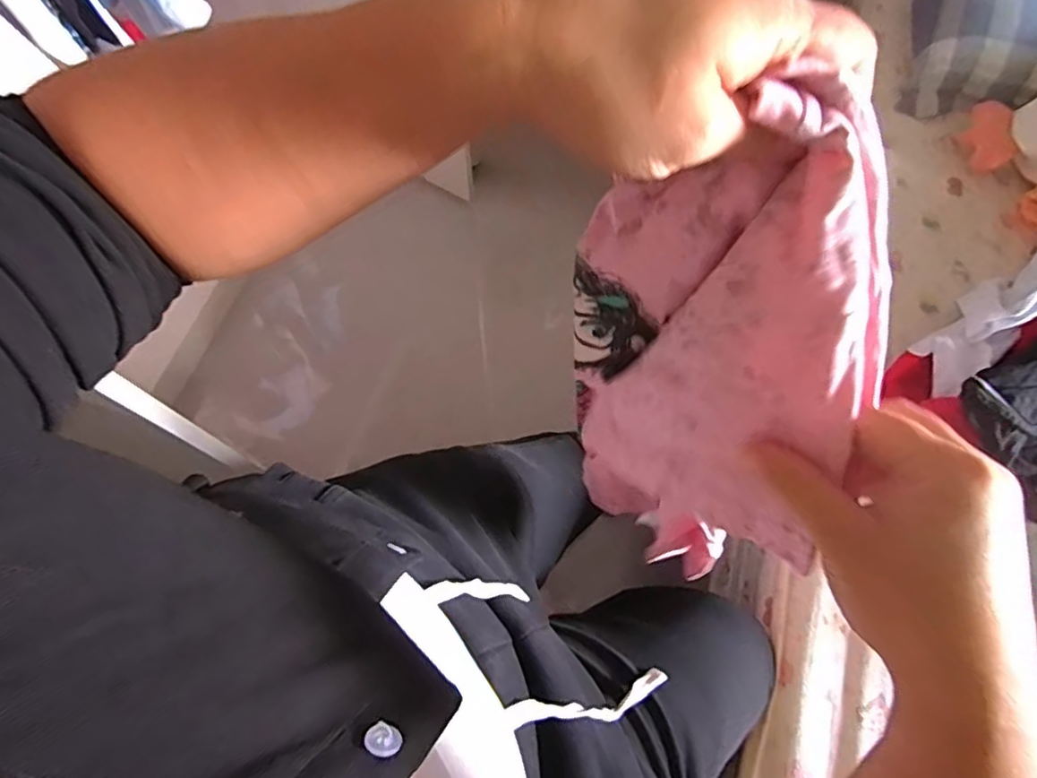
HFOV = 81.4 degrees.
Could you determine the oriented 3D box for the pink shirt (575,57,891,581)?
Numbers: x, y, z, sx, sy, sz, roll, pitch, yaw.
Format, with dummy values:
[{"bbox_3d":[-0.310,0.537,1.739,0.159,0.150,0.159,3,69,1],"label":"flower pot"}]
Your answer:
[{"bbox_3d":[0.089,-0.004,0.264,0.098,0.198,0.142,-8,69,-4],"label":"pink shirt"}]

